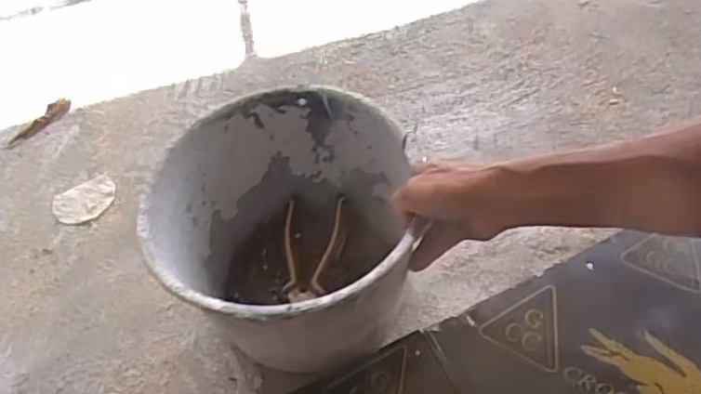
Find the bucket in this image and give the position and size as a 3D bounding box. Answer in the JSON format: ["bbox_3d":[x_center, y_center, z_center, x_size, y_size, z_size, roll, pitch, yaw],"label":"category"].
[{"bbox_3d":[-0.065,0.038,0.644,0.239,0.167,0.265,5,52,11],"label":"bucket"}]

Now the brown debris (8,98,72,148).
[{"bbox_3d":[-0.492,-0.121,0.968,0.109,0.026,0.026,-37,56,-22],"label":"brown debris"}]

